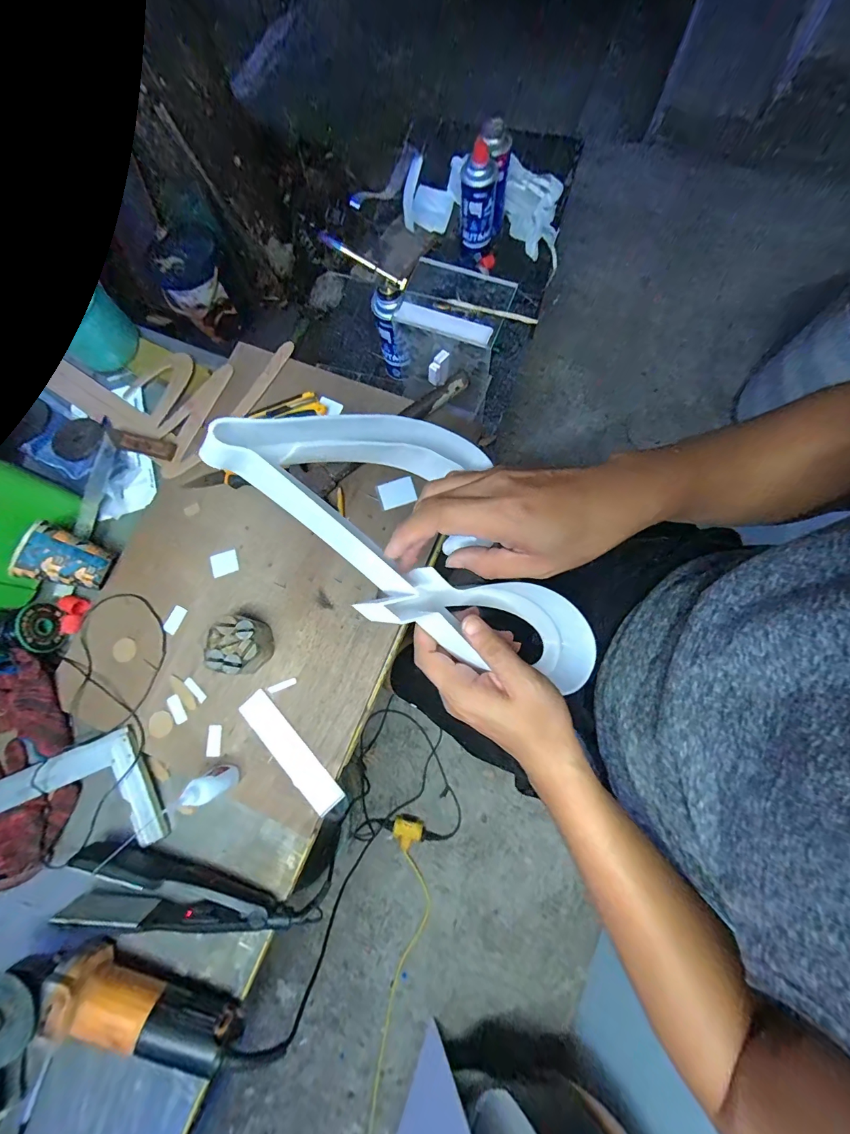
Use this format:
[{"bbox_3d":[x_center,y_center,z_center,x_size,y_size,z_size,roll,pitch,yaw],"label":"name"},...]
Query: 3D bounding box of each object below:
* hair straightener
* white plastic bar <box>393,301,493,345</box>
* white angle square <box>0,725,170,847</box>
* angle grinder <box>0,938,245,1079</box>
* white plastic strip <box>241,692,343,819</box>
[{"bbox_3d":[-0.297,0.404,0.496,0.267,0.044,0.083,7,80,4],"label":"hair straightener"},{"bbox_3d":[0.026,-0.361,0.594,0.147,0.008,0.030,22,82,7],"label":"white plastic bar"},{"bbox_3d":[-0.482,0.326,0.521,0.260,0.016,0.151,-24,80,-1],"label":"white angle square"},{"bbox_3d":[-0.358,0.499,0.457,0.283,0.077,0.098,8,80,4],"label":"angle grinder"},{"bbox_3d":[-0.174,0.238,0.523,0.042,0.009,0.174,-43,81,-5],"label":"white plastic strip"}]

